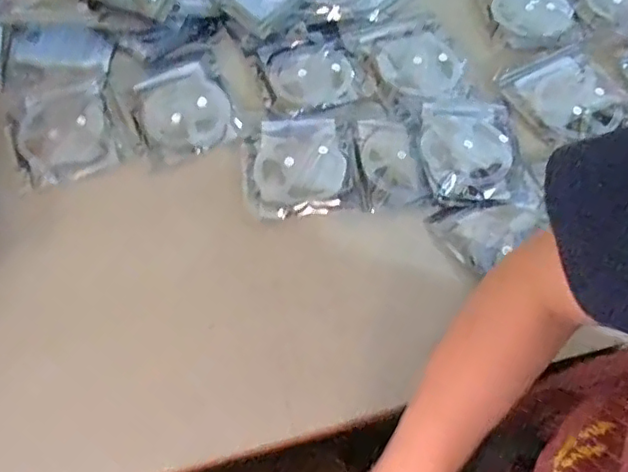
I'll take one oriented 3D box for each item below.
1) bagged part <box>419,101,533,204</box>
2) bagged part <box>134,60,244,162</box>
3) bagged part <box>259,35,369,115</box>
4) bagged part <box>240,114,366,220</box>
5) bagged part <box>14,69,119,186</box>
[{"bbox_3d":[0.173,-0.099,0.653,0.110,0.025,0.141,-2,62,0],"label":"bagged part"},{"bbox_3d":[-0.152,-0.149,0.695,0.106,0.010,0.128,-20,64,-9],"label":"bagged part"},{"bbox_3d":[-0.002,-0.201,0.712,0.108,0.016,0.121,-18,63,-8],"label":"bagged part"},{"bbox_3d":[-0.016,-0.079,0.650,0.122,0.013,0.128,-9,62,-4],"label":"bagged part"},{"bbox_3d":[-0.288,-0.123,0.682,0.107,0.020,0.137,-18,63,-8],"label":"bagged part"}]

